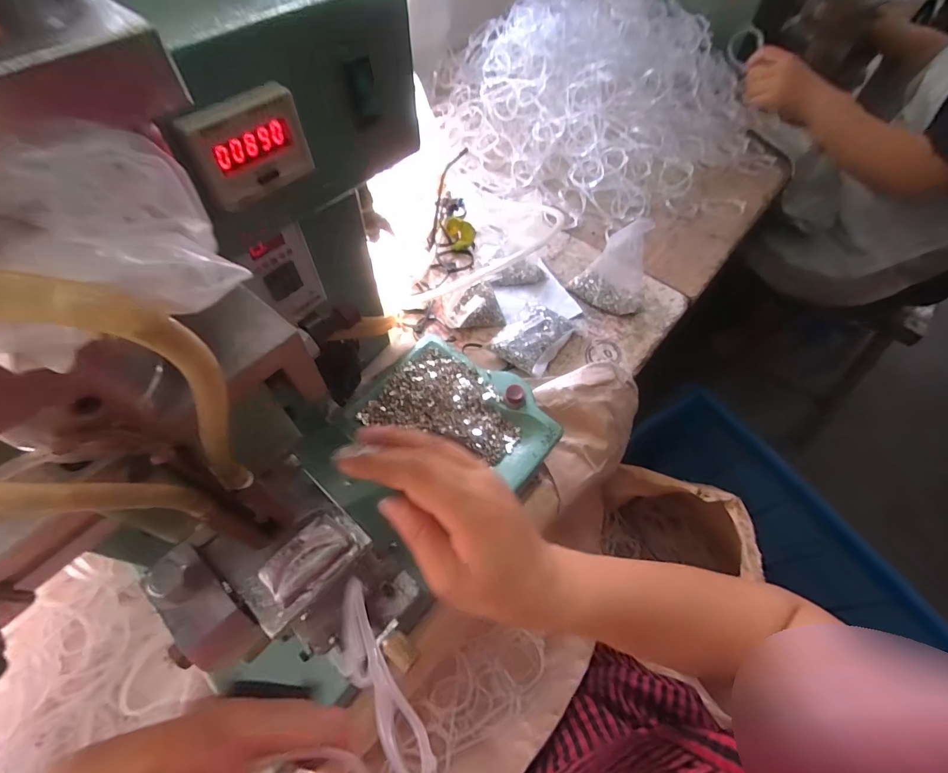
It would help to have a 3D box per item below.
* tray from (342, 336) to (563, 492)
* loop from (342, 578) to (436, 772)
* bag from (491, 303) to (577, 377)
[{"bbox_3d":[-0.014,0.024,0.471,0.203,0.023,0.138,29,63,15],"label":"tray"},{"bbox_3d":[-0.060,0.199,0.288,0.021,0.052,0.135,-24,85,-15],"label":"loop"},{"bbox_3d":[0.088,-0.072,0.639,0.088,0.051,0.139,30,63,15],"label":"bag"}]

